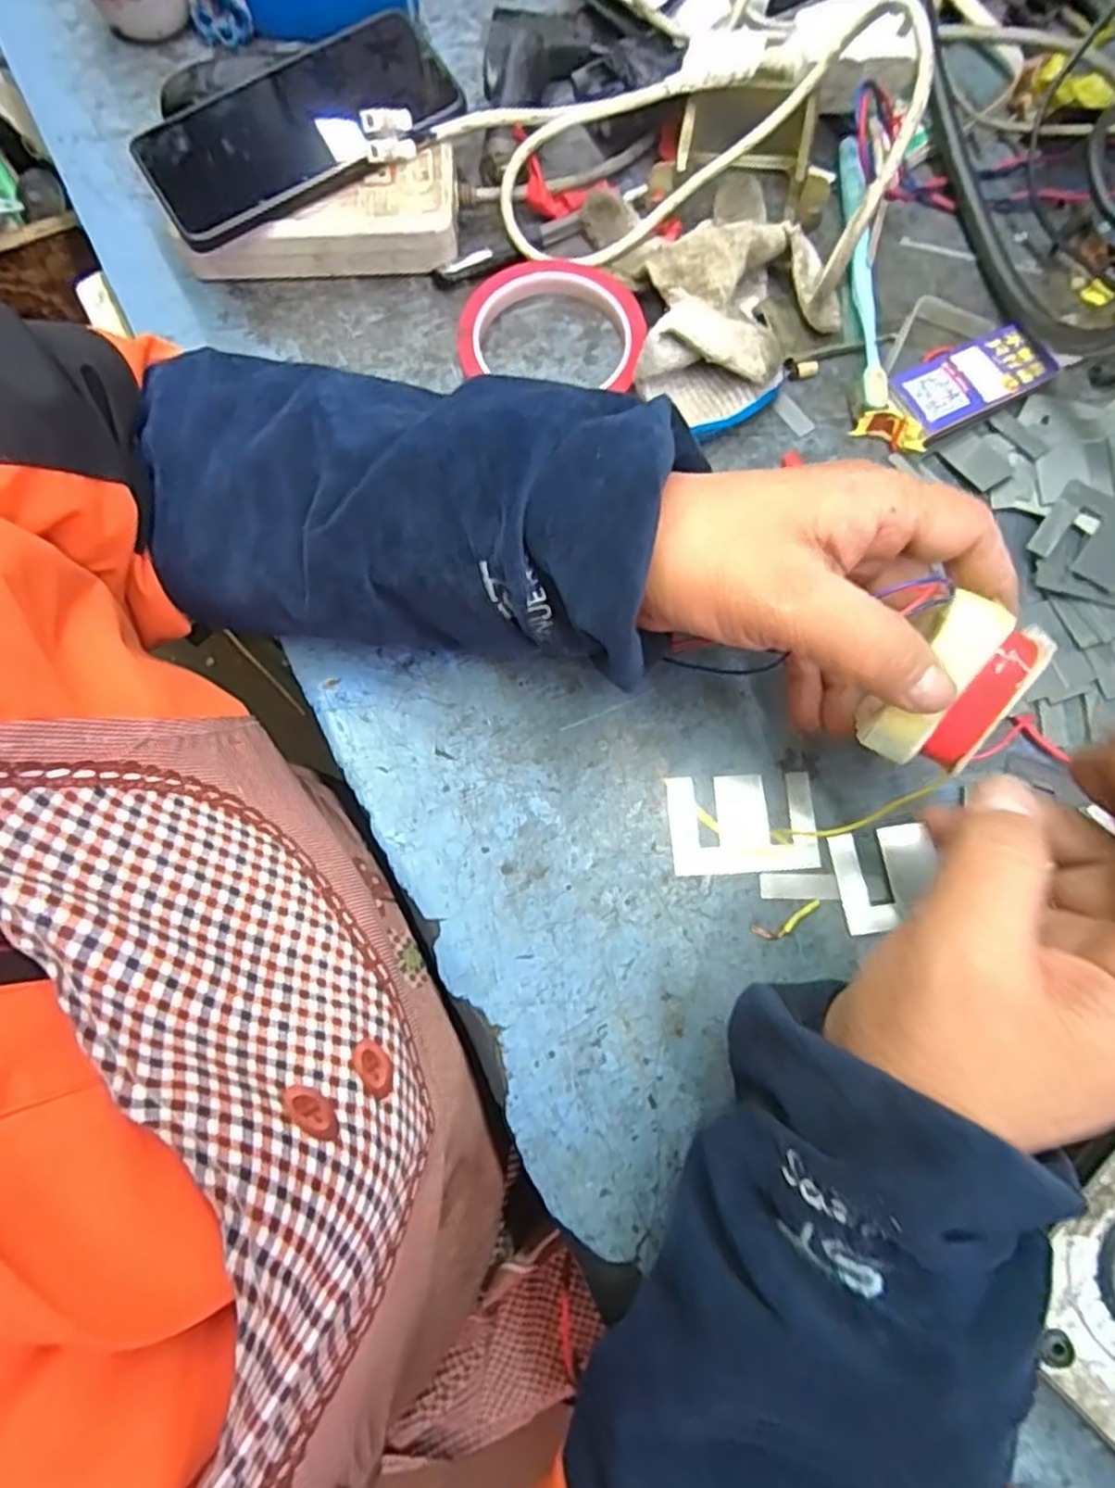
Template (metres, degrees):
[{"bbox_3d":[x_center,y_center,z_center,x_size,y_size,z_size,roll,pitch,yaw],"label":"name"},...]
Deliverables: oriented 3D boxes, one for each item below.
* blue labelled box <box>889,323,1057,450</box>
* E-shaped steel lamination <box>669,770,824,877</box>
[{"bbox_3d":[0.212,-0.186,0.378,0.084,0.014,0.039,-31,78,-6],"label":"blue labelled box"},{"bbox_3d":[0.085,0.036,0.335,0.066,0.004,0.045,-3,77,1],"label":"E-shaped steel lamination"}]

